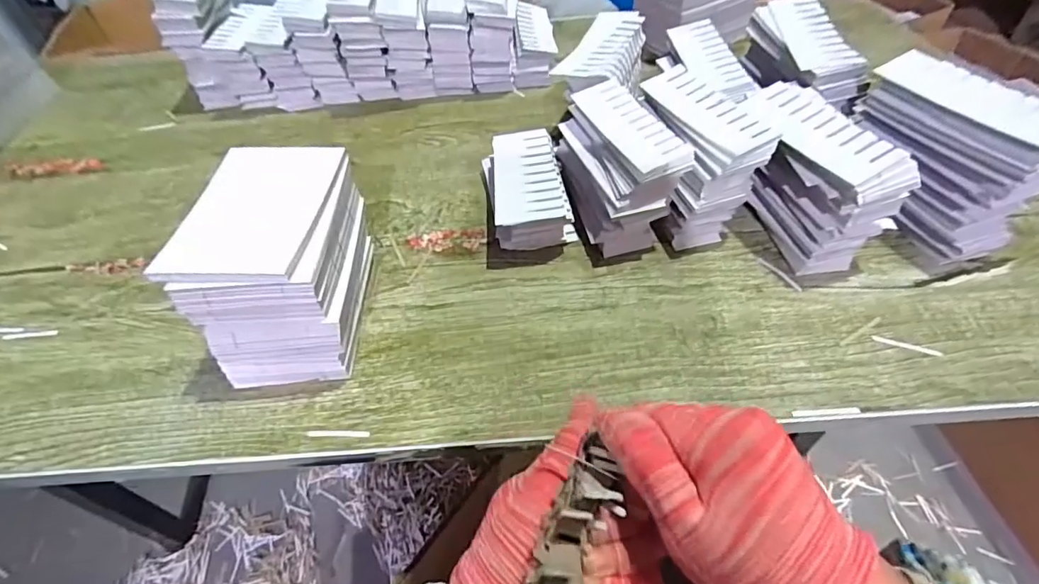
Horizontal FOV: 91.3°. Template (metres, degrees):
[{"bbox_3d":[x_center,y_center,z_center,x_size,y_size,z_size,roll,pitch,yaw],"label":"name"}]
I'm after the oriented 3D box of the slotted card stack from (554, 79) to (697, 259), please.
[{"bbox_3d":[0.078,-0.101,0.404,0.070,0.085,0.126,-13,51,-7],"label":"slotted card stack"}]

